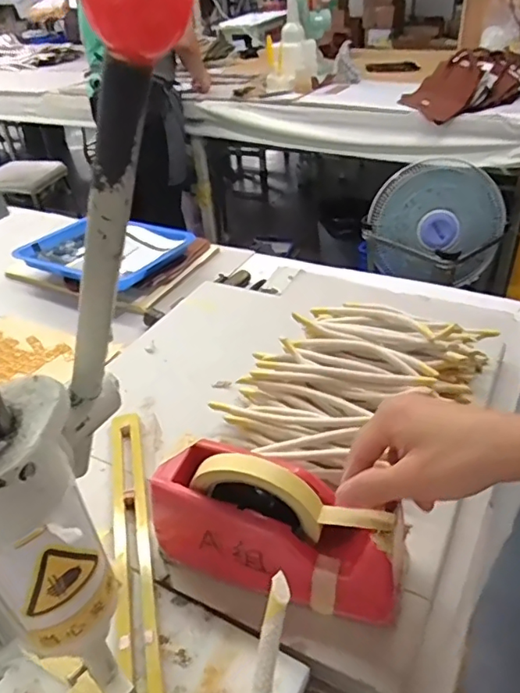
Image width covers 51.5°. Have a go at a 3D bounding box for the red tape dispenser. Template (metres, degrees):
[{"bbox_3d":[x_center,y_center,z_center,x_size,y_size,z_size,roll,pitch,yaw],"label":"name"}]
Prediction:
[{"bbox_3d":[0.012,0.131,0.426,0.190,0.115,0.073,8,39,15],"label":"red tape dispenser"}]

